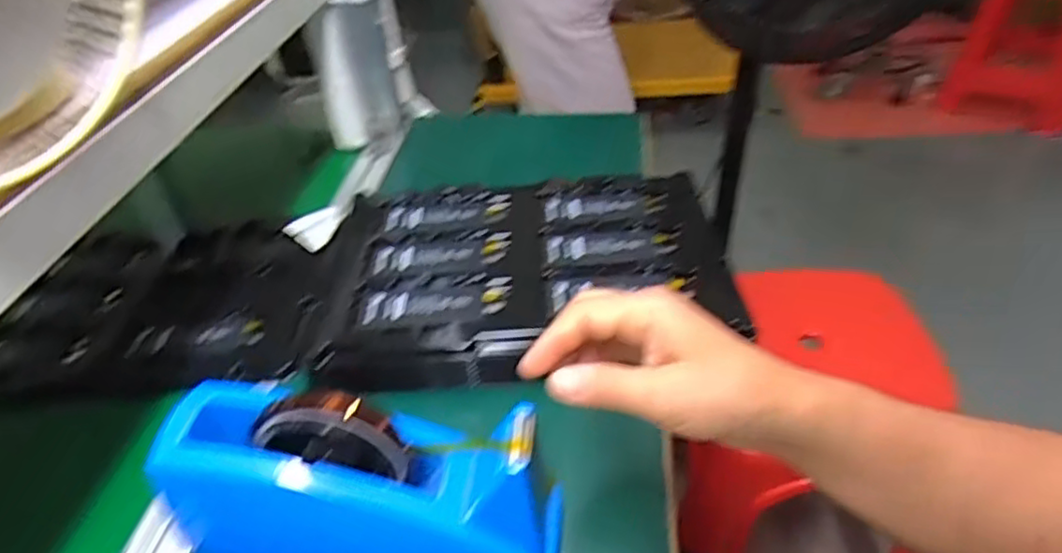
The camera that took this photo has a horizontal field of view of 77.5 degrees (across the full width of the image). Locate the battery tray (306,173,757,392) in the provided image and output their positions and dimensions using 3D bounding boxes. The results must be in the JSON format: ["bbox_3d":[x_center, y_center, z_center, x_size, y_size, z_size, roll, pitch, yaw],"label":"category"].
[{"bbox_3d":[-0.012,-0.010,0.569,0.341,0.030,0.230,-4,39,3],"label":"battery tray"}]

